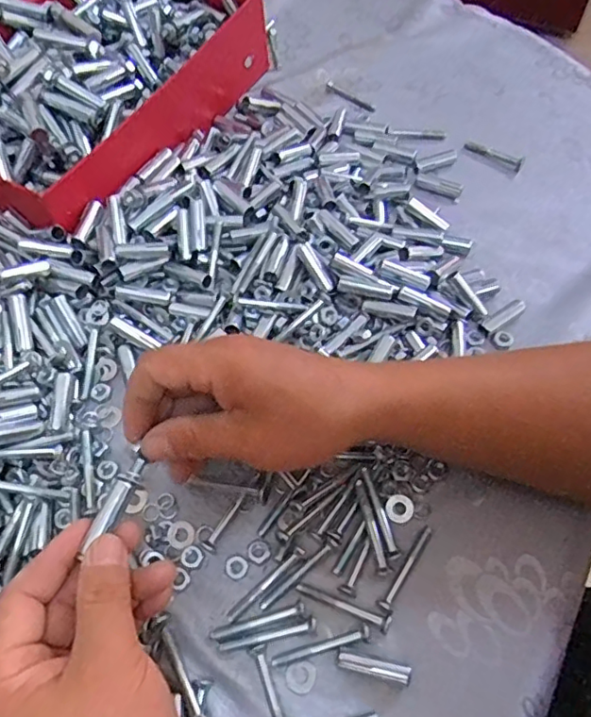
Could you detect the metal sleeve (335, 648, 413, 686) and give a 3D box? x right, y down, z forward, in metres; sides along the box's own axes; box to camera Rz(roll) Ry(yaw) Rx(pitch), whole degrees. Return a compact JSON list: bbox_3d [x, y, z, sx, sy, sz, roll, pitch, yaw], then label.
[{"bbox_3d":[0.042,0.167,0.312,0.040,0.010,0.010,12,61,9],"label":"metal sleeve"}]

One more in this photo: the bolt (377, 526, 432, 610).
[{"bbox_3d":[0.066,0.122,0.340,0.007,0.006,0.056,32,66,18],"label":"bolt"}]

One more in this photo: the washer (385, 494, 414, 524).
[{"bbox_3d":[0.065,0.093,0.358,0.017,0.004,0.016,-1,60,2],"label":"washer"}]

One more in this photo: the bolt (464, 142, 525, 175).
[{"bbox_3d":[0.177,-0.181,0.517,0.053,0.009,0.013,23,64,14],"label":"bolt"}]

